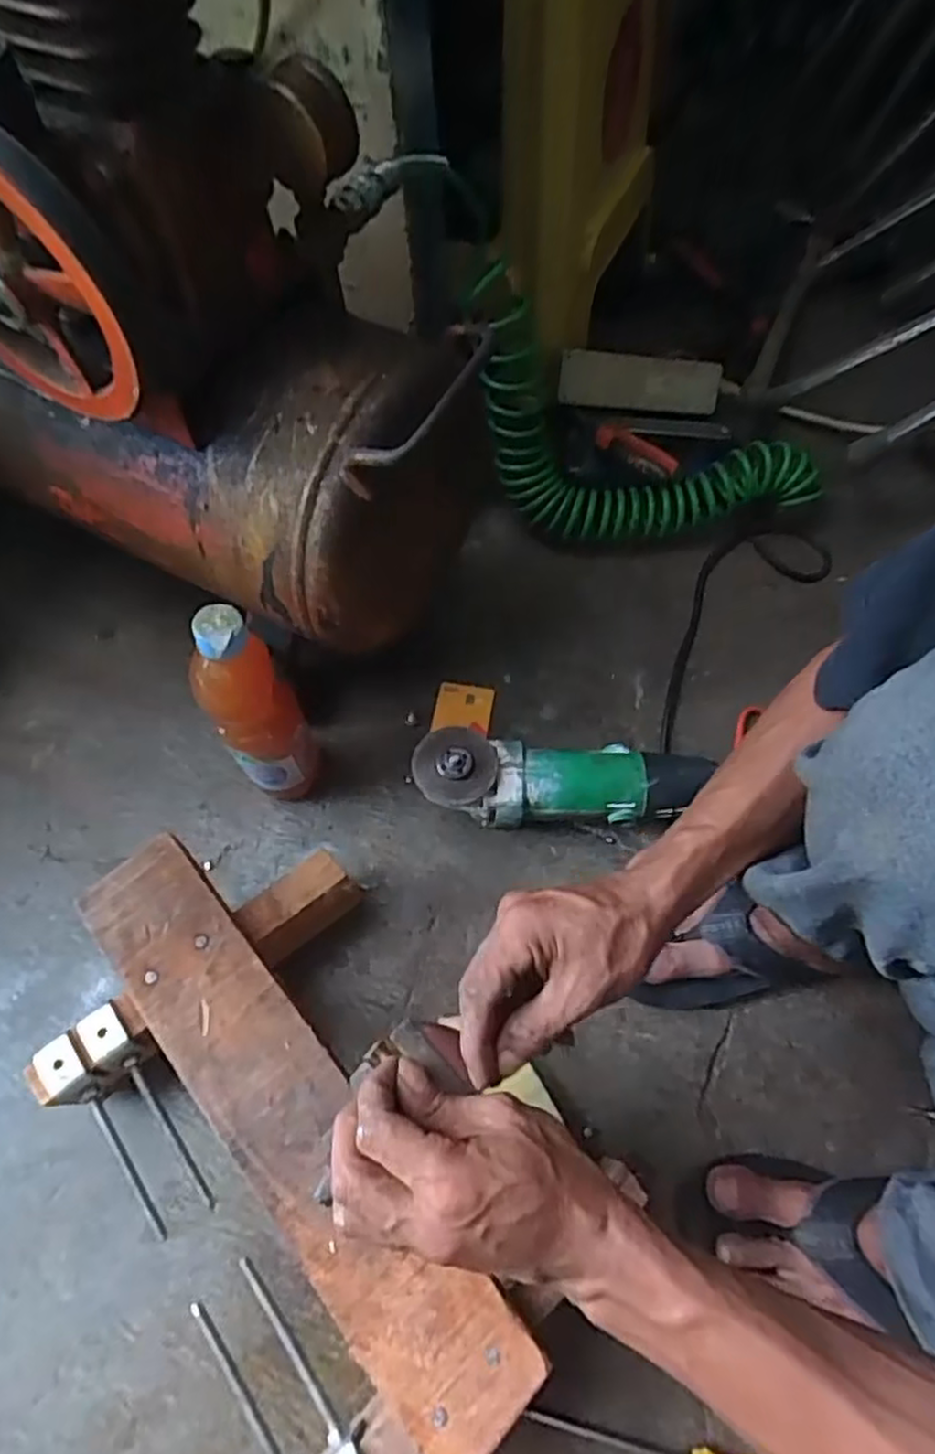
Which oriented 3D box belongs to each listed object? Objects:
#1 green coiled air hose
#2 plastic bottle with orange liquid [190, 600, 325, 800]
[{"bbox_3d":[0.163,-0.276,0.728,0.426,0.184,0.084,11,60,-24],"label":"green coiled air hose"},{"bbox_3d":[-0.165,-0.008,0.572,0.067,0.240,0.070,-19,65,-11],"label":"plastic bottle with orange liquid"}]

